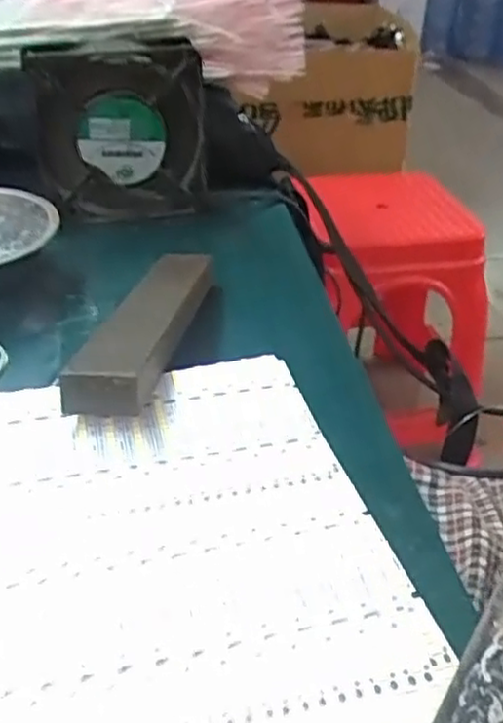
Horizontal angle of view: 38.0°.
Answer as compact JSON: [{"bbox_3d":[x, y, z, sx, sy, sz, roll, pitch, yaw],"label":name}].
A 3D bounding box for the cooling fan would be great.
[{"bbox_3d":[-0.092,-0.157,0.519,0.119,0.123,0.043,-10,36,-16],"label":"cooling fan"}]

